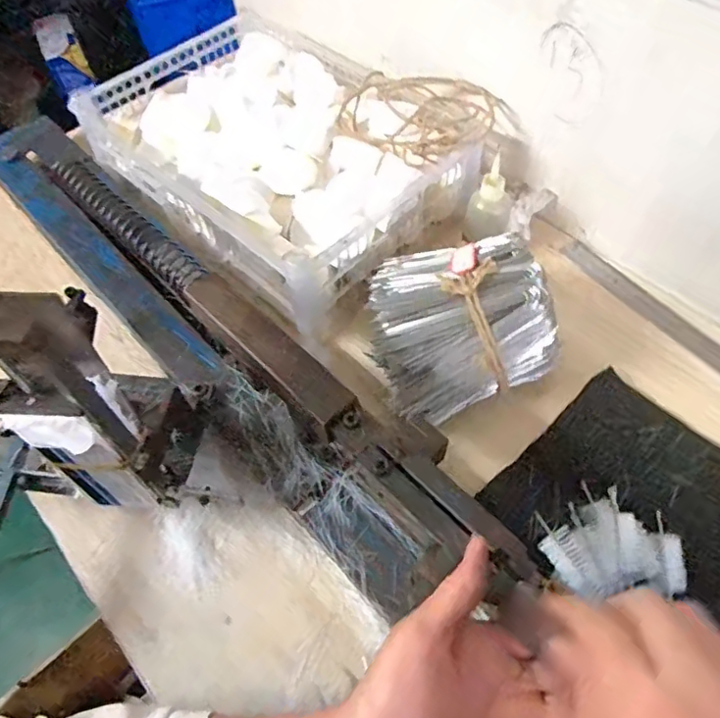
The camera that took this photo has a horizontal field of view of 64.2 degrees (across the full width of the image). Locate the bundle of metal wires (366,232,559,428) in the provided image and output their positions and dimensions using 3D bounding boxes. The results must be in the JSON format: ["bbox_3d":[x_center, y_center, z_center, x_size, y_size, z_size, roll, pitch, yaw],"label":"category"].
[{"bbox_3d":[0.079,-0.041,0.512,0.149,0.084,0.144,-2,55,2],"label":"bundle of metal wires"}]

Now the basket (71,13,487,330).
[{"bbox_3d":[-0.107,-0.250,0.659,0.410,0.100,0.264,38,66,25],"label":"basket"}]

